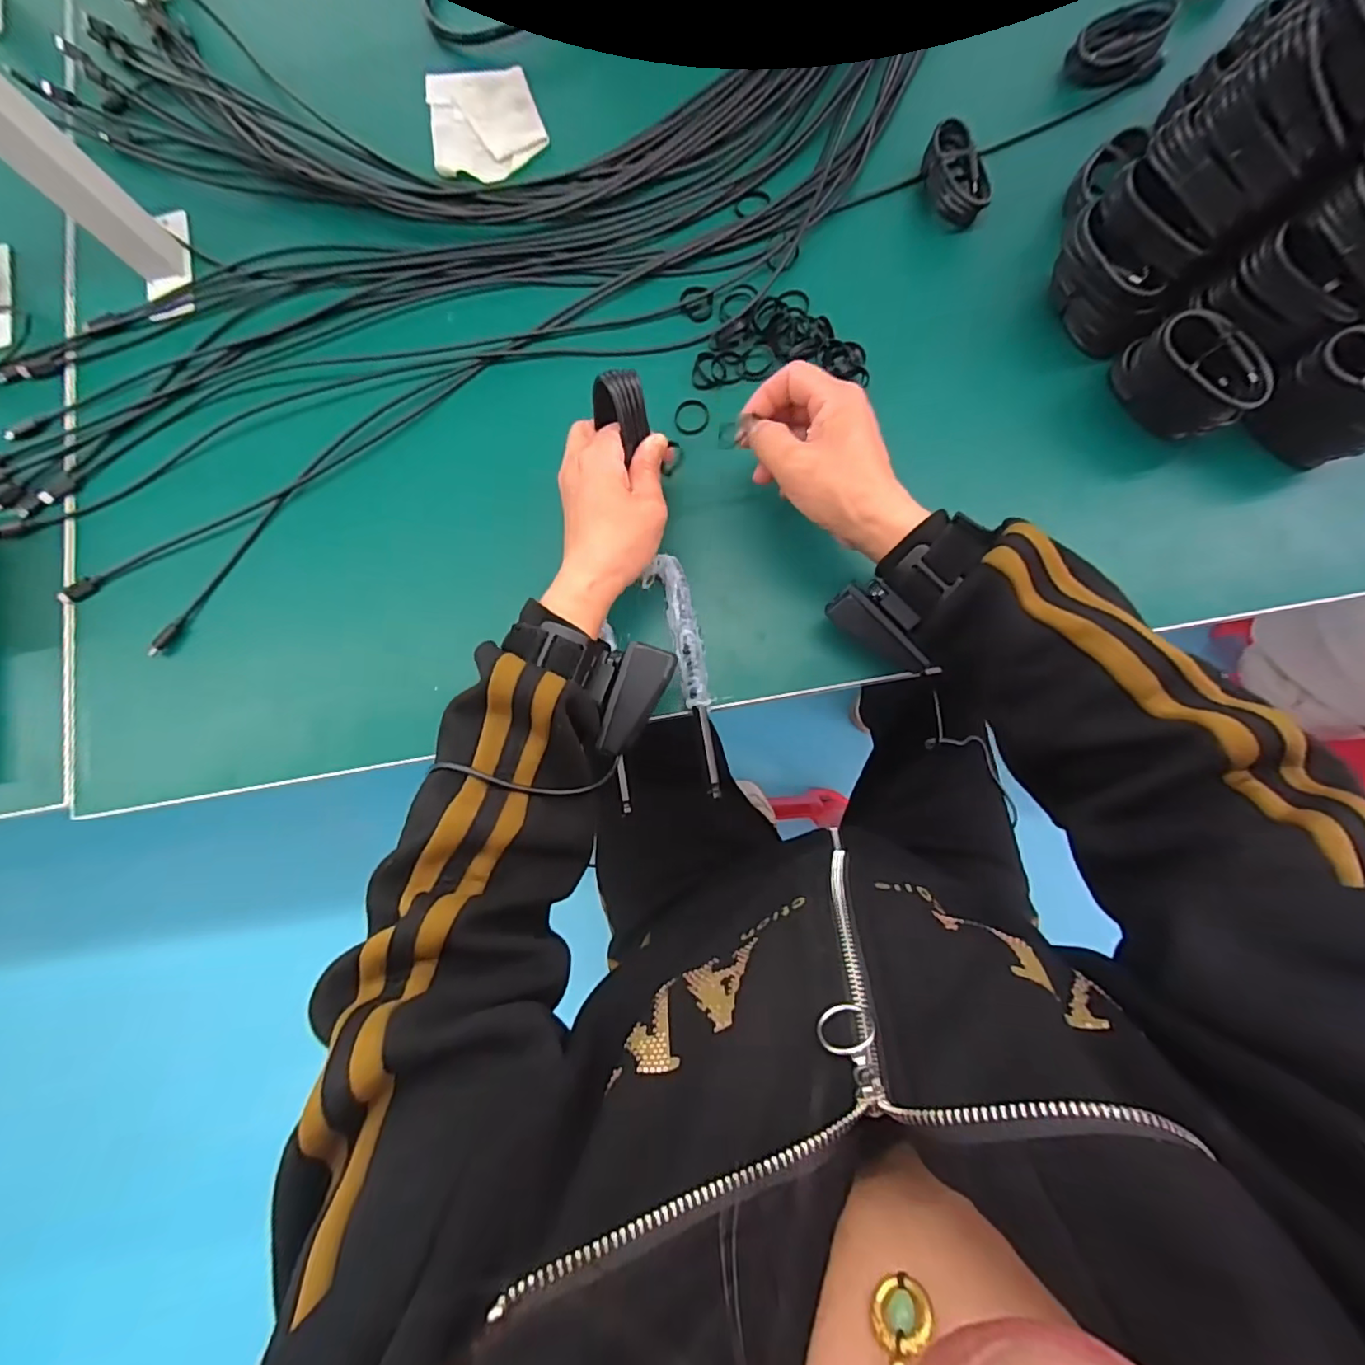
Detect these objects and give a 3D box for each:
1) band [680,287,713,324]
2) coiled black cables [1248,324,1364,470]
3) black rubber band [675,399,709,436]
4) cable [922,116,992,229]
[{"bbox_3d":[0.012,-0.297,0.455,0.024,0.007,0.027,-34,82,-2],"label":"band"},{"bbox_3d":[0.416,-0.180,0.376,0.070,0.082,0.034,32,85,7],"label":"coiled black cables"},{"bbox_3d":[0.008,-0.202,0.440,0.026,0.004,0.028,4,83,4],"label":"black rubber band"},{"bbox_3d":[0.206,-0.383,0.440,0.037,0.026,0.068,-24,82,0],"label":"cable"}]

